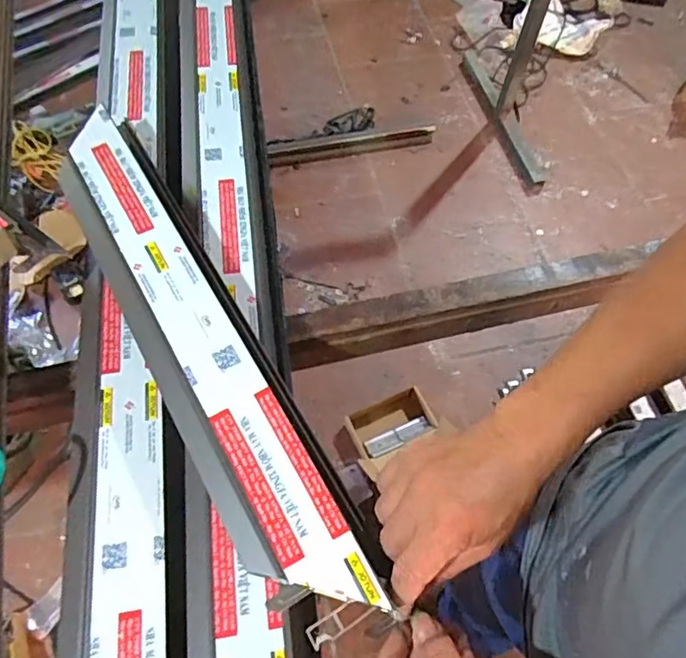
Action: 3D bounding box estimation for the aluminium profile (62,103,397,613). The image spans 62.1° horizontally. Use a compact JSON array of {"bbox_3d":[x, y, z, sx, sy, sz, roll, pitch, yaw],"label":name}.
[{"bbox_3d":[-0.124,0.004,0.472,0.081,0.040,0.487,-27,65,-15],"label":"aluminium profile"}]

